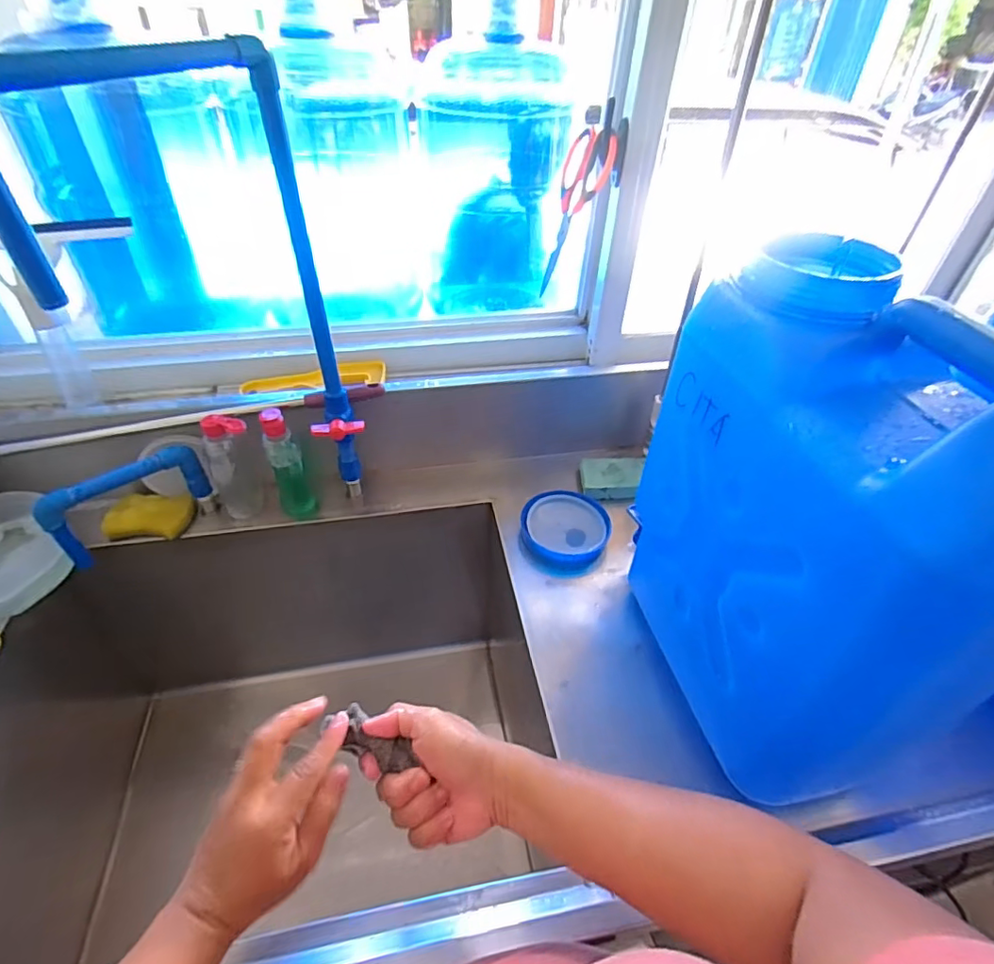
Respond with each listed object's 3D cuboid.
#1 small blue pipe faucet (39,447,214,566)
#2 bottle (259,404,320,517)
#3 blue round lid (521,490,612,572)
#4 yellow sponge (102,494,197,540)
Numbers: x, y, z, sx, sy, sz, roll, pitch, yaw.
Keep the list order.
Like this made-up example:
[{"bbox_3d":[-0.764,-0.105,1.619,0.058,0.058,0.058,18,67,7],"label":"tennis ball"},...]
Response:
[{"bbox_3d":[-0.471,0.029,0.707,0.179,0.120,0.025,-32,53,-31],"label":"small blue pipe faucet"},{"bbox_3d":[-0.286,-0.018,0.753,0.054,0.176,0.046,-16,46,-19],"label":"bottle"},{"bbox_3d":[0.096,0.067,0.766,0.121,0.032,0.121,1,43,-1],"label":"blue round lid"},{"bbox_3d":[-0.483,0.047,0.754,0.110,0.032,0.057,0,43,-3],"label":"yellow sponge"}]

